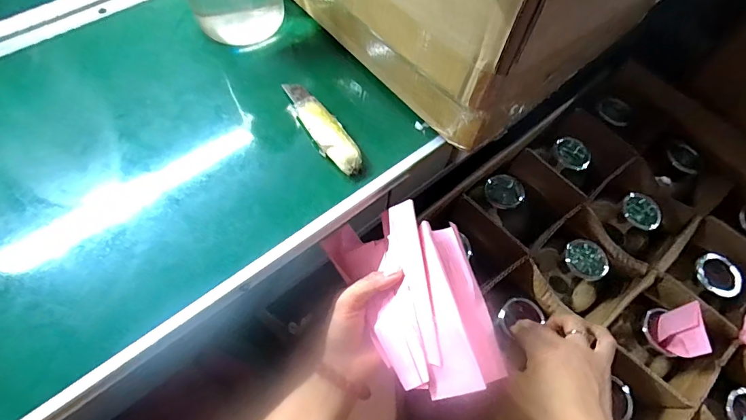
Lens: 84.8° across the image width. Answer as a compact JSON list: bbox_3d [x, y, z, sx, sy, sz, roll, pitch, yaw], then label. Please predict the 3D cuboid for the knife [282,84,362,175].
[{"bbox_3d":[-0.046,-0.076,0.366,0.025,0.017,0.112,-29,70,-16],"label":"knife"}]

